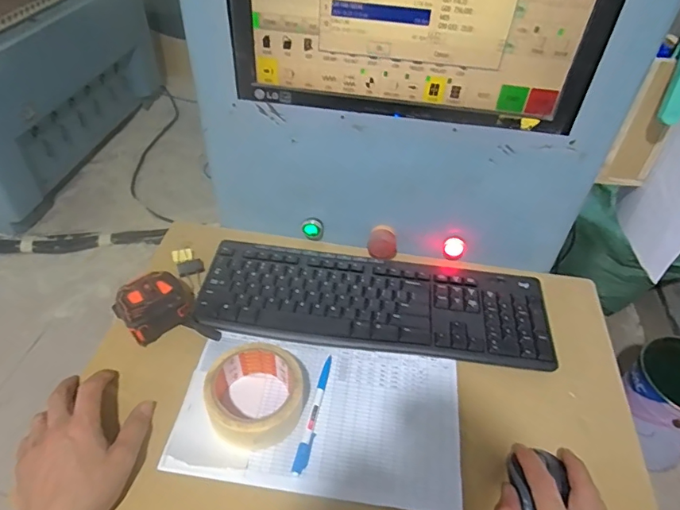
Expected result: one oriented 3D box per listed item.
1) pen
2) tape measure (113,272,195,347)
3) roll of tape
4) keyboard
[{"bbox_3d":[-0.026,0.167,0.507,0.013,0.007,0.134,11,44,8],"label":"pen"},{"bbox_3d":[-0.219,0.056,0.574,0.075,0.042,0.092,35,52,29],"label":"tape measure"},{"bbox_3d":[-0.089,0.146,0.491,0.093,0.054,0.101,1,44,-1],"label":"roll of tape"},{"bbox_3d":[0.044,0.057,0.605,0.427,0.022,0.141,6,44,3],"label":"keyboard"}]

